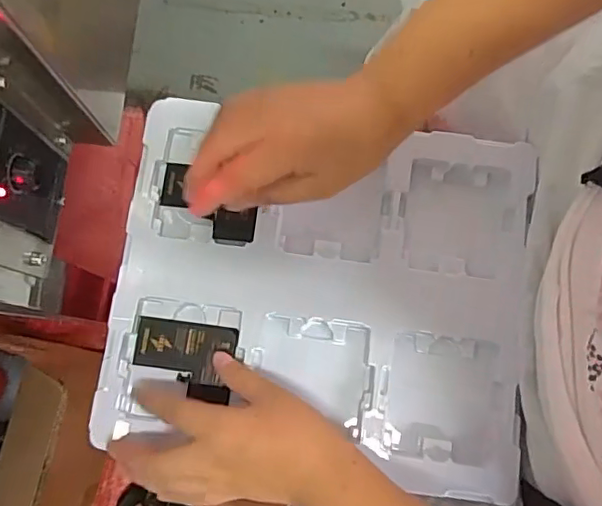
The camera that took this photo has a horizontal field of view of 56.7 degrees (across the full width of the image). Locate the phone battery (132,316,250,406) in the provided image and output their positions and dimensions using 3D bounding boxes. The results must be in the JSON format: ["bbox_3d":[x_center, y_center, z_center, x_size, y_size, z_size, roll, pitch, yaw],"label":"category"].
[{"bbox_3d":[-0.090,0.079,0.426,0.076,0.008,0.052,8,79,1],"label":"phone battery"}]

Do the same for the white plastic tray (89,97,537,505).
[{"bbox_3d":[0.017,0.025,0.437,0.312,0.017,0.266,8,79,1],"label":"white plastic tray"}]

